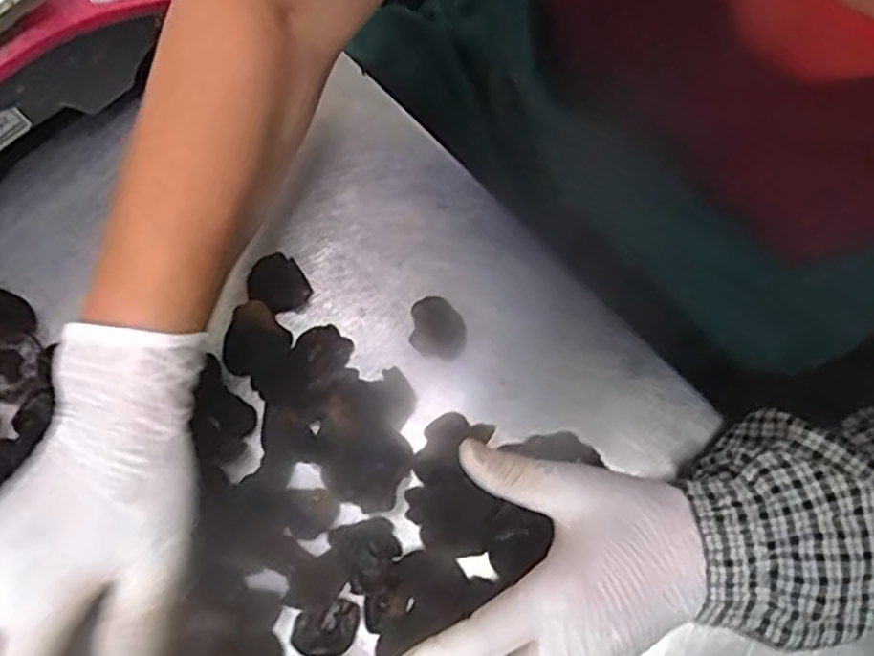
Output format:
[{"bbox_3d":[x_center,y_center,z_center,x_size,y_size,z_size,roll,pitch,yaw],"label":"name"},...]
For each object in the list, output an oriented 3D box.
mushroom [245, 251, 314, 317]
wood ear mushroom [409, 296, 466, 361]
[{"bbox_3d":[-0.087,-0.024,0.383,0.033,0.005,0.029,36,77,12],"label":"mushroom"},{"bbox_3d":[0.001,-0.001,0.366,0.028,0.018,0.029,-1,72,2],"label":"wood ear mushroom"}]

